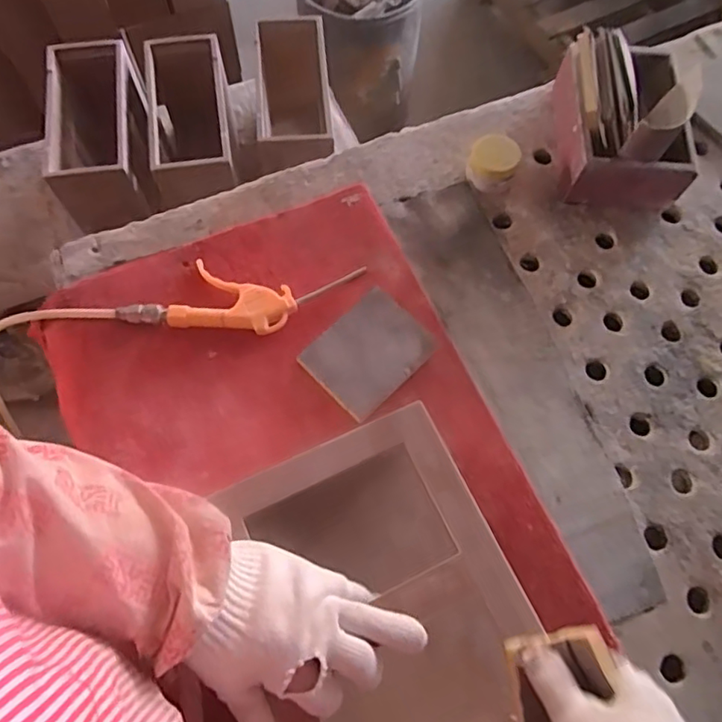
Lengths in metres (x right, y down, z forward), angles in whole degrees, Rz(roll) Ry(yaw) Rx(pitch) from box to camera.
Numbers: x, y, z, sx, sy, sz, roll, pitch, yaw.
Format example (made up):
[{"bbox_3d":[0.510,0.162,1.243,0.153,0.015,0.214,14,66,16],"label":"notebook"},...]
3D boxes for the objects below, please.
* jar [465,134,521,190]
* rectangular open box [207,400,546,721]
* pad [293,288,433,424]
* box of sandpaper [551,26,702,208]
[{"bbox_3d":[0.159,-0.240,0.692,0.059,0.050,0.053,21,68,6],"label":"jar"},{"bbox_3d":[0.017,0.206,0.463,0.186,0.134,0.265,-22,71,-12],"label":"rectangular open box"},{"bbox_3d":[0.008,-0.009,0.598,0.118,0.006,0.094,-44,81,-10],"label":"pad"},{"bbox_3d":[0.316,-0.295,0.684,0.127,0.116,0.195,1,68,-3],"label":"box of sandpaper"}]

